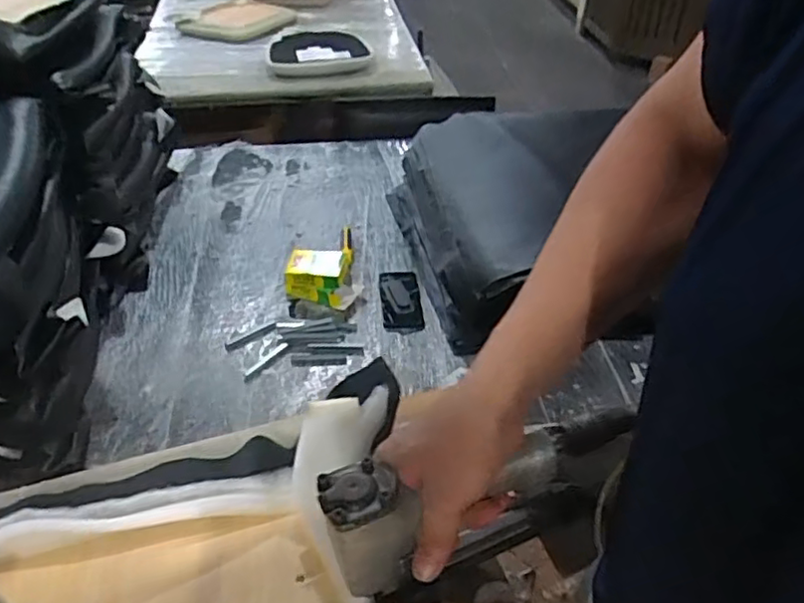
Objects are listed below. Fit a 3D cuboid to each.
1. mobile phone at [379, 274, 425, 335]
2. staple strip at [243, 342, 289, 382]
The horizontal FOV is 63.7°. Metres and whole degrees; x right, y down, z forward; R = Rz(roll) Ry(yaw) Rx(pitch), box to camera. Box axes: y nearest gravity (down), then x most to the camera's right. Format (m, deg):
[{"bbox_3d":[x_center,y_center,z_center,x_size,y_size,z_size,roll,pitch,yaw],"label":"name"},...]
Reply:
[{"bbox_3d":[-0.002,-0.005,1.319,0.081,0.012,0.182,-3,40,-5],"label":"mobile phone"},{"bbox_3d":[-0.250,0.111,1.192,0.021,0.007,0.114,25,45,27],"label":"staple strip"}]

